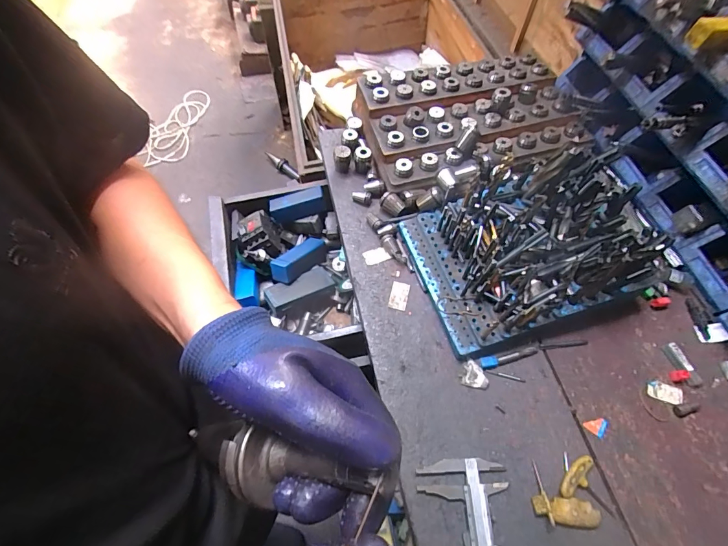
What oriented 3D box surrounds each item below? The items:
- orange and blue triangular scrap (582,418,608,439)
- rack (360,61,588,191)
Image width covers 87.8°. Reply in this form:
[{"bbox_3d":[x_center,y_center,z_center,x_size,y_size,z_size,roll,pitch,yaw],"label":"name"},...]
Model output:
[{"bbox_3d":[0.298,0.195,0.486,0.026,0.004,0.026,36,67,17],"label":"orange and blue triangular scrap"},{"bbox_3d":[0.191,-0.288,0.690,0.371,0.060,0.240,-12,63,-7],"label":"rack"}]

